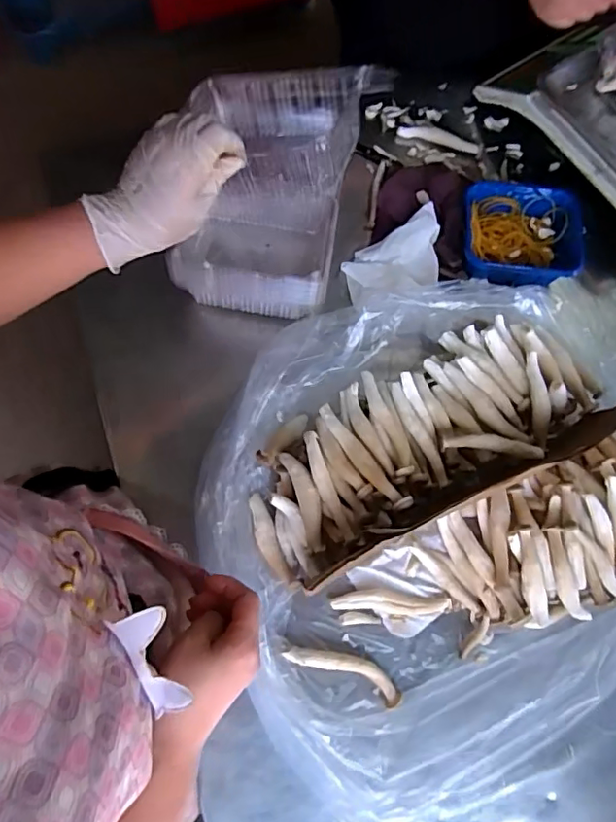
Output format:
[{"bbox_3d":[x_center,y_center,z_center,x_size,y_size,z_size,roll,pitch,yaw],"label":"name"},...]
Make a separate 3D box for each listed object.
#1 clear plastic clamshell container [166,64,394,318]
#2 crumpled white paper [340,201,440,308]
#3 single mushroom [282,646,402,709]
[{"bbox_3d":[-0.045,-0.215,0.568,0.169,0.205,0.157,9,74,1],"label":"clear plastic clamshell container"},{"bbox_3d":[0.108,-0.183,0.676,0.124,0.050,0.074,-25,76,-9],"label":"crumpled white paper"},{"bbox_3d":[0.038,0.256,0.552,0.121,0.018,0.030,24,74,5],"label":"single mushroom"}]

